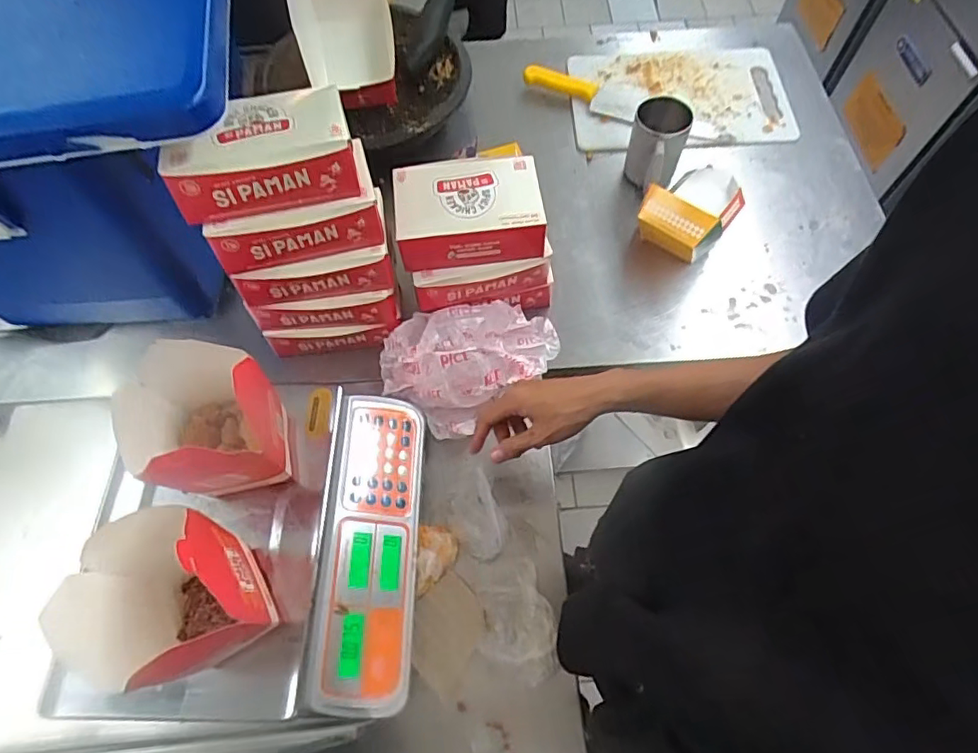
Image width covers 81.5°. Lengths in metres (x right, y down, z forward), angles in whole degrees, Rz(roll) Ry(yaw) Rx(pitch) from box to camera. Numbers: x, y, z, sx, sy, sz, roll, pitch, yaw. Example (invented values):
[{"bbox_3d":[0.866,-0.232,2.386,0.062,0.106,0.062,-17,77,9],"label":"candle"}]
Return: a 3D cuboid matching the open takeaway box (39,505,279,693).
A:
[{"bbox_3d":[-0.255,0.180,0.456,0.108,0.133,0.106,-27,66,-12],"label":"open takeaway box"}]

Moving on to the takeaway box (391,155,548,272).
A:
[{"bbox_3d":[-0.024,-0.202,0.693,0.175,0.065,0.115,-7,63,-3],"label":"takeaway box"}]

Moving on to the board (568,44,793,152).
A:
[{"bbox_3d":[0.329,-0.493,0.994,0.368,0.016,0.245,-4,66,-1],"label":"board"}]

